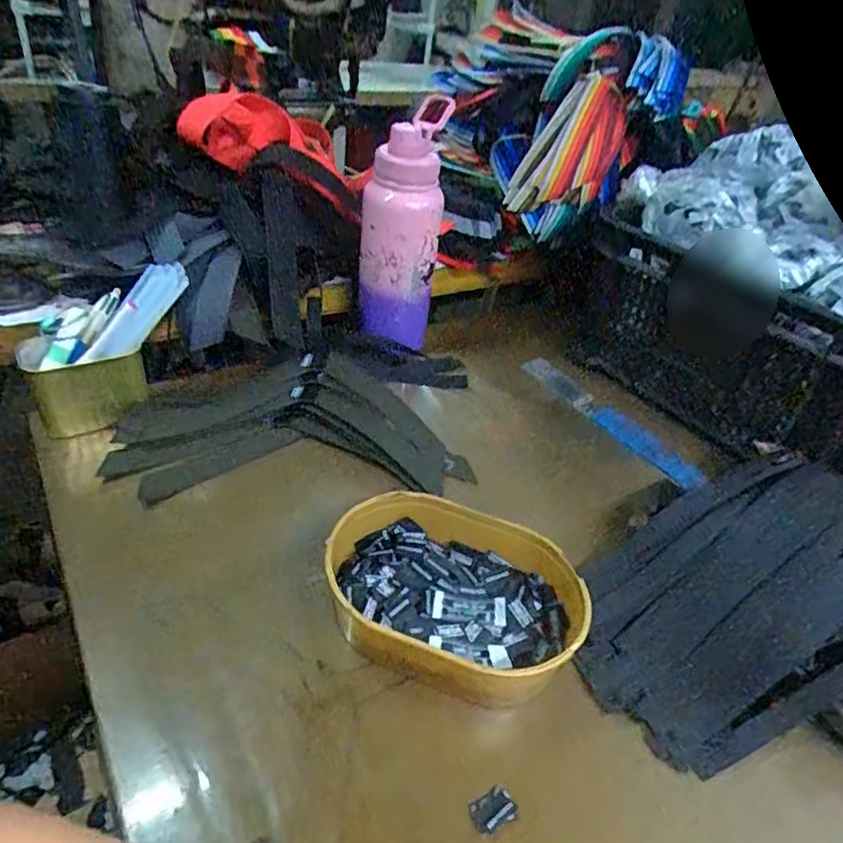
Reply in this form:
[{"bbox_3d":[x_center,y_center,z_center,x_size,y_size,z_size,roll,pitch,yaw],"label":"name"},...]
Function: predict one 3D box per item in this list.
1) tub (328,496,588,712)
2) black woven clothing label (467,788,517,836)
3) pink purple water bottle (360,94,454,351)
[{"bbox_3d":[0.022,0.131,0.444,0.190,0.067,0.143,13,38,5],"label":"tub"},{"bbox_3d":[0.043,0.238,0.364,0.026,0.008,0.020,-15,41,-23],"label":"black woven clothing label"},{"bbox_3d":[-0.025,-0.203,0.663,0.085,0.254,0.085,7,38,-2],"label":"pink purple water bottle"}]

